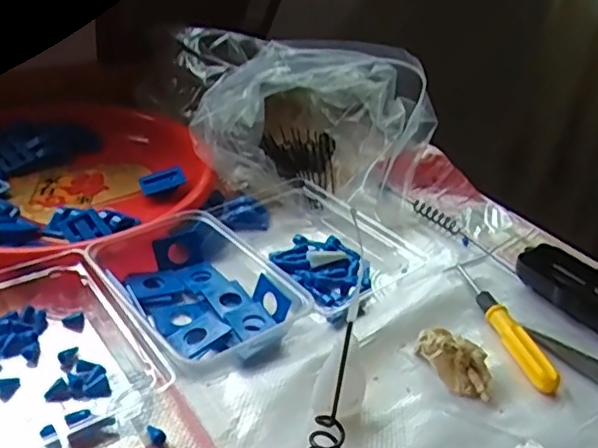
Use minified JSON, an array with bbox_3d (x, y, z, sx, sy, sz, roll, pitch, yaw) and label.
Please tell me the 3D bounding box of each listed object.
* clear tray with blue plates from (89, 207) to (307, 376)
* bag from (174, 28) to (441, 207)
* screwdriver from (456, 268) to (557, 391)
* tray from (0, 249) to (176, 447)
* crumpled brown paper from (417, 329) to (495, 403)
[{"bbox_3d":[-0.082,0.050,0.485,0.110,0.034,0.161,-22,41,-36],"label":"clear tray with blue plates"},{"bbox_3d":[-0.003,-0.118,0.675,0.226,0.122,0.230,-18,38,-31],"label":"bag"},{"bbox_3d":[0.157,0.073,0.489,0.015,0.019,0.140,-4,33,-13],"label":"screwdriver"},{"bbox_3d":[-0.179,0.079,0.429,0.118,0.031,0.177,-21,40,-35],"label":"tray"},{"bbox_3d":[0.108,0.096,0.442,0.029,0.026,0.063,-13,36,-26],"label":"crumpled brown paper"}]

